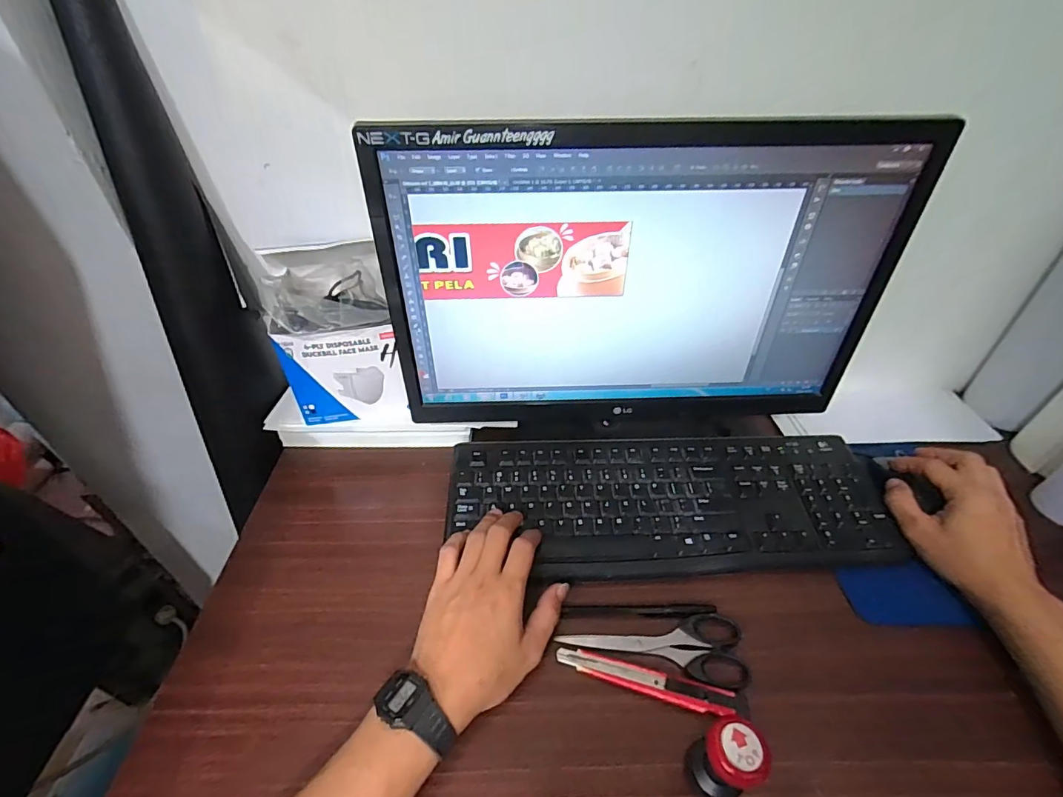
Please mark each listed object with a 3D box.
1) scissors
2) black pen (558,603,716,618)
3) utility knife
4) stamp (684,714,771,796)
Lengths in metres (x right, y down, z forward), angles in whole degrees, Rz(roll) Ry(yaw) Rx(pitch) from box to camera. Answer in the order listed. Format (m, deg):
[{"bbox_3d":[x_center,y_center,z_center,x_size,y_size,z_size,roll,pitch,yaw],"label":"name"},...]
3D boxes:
[{"bbox_3d":[0.101,0.202,0.388,0.149,0.006,0.054,5,42,5],"label":"scissors"},{"bbox_3d":[0.096,0.187,0.411,0.131,0.008,0.010,0,42,-1],"label":"black pen"},{"bbox_3d":[0.094,0.221,0.363,0.145,0.015,0.020,11,43,11],"label":"utility knife"},{"bbox_3d":[0.123,0.235,0.300,0.030,0.082,0.041,-10,43,-12],"label":"stamp"}]

